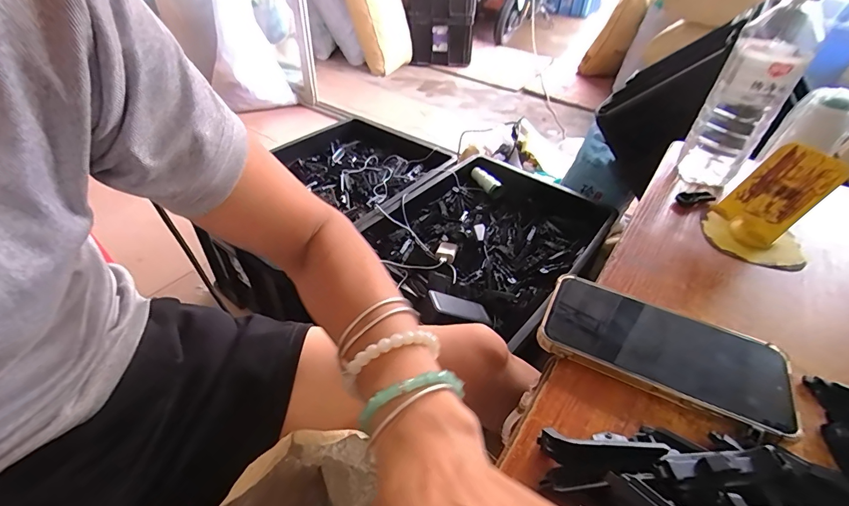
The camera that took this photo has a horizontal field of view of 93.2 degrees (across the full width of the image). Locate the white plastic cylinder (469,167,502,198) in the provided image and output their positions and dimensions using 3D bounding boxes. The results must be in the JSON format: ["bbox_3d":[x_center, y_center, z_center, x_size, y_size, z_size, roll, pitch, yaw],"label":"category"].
[{"bbox_3d":[0.164,-0.188,1.073,0.038,0.037,0.113,-20,47,-23],"label":"white plastic cylinder"}]

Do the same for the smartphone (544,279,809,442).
[{"bbox_3d":[0.177,0.071,0.305,0.167,0.015,0.081,20,45,18],"label":"smartphone"}]

